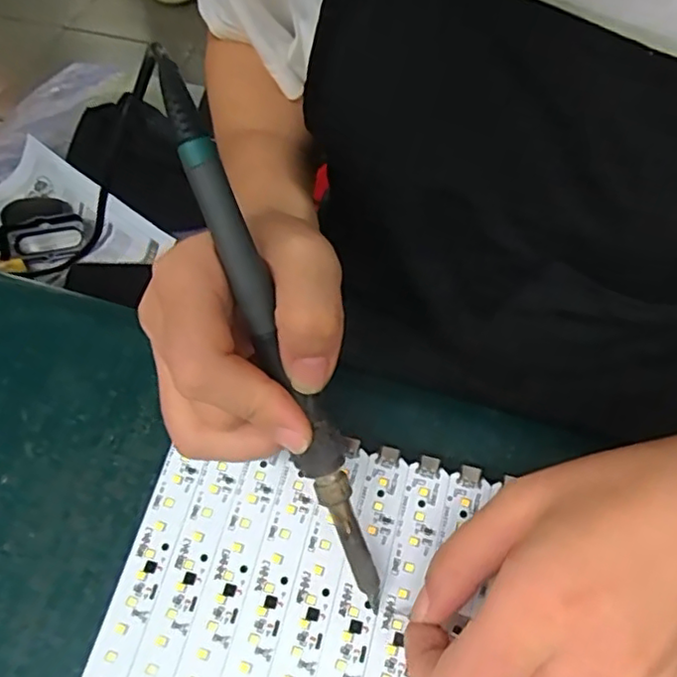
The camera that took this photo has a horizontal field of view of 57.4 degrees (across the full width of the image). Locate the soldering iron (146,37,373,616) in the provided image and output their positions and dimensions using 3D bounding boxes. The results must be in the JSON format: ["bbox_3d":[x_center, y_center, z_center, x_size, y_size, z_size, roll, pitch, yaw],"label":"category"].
[{"bbox_3d":[-0.022,0.003,0.214,0.014,0.014,0.205,-23,98,-11],"label":"soldering iron"}]

